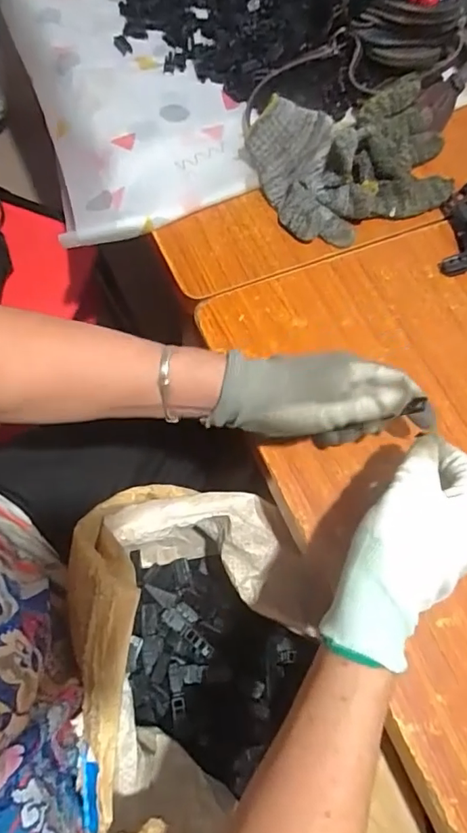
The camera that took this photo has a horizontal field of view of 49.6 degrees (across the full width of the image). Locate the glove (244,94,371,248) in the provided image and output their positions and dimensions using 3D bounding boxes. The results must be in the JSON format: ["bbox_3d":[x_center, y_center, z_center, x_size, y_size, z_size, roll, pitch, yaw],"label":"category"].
[{"bbox_3d":[0.078,-0.247,0.513,0.092,0.054,0.146,-19,70,-12],"label":"glove"}]

